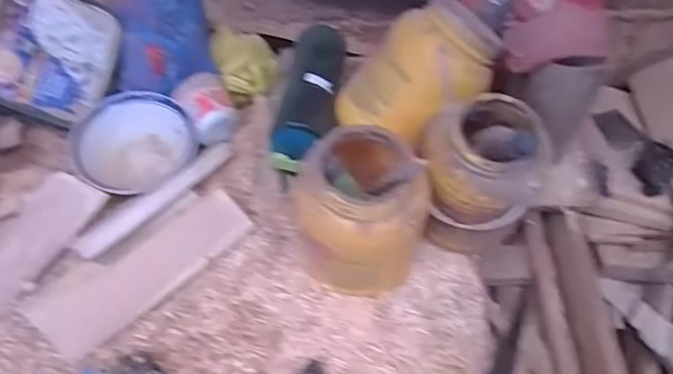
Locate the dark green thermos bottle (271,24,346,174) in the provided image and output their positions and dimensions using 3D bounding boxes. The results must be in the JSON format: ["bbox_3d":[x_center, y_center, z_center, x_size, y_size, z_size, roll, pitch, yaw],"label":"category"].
[{"bbox_3d":[-0.042,-0.131,0.843,0.090,0.100,0.249,6,51,6],"label":"dark green thermos bottle"}]

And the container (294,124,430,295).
[{"bbox_3d":[0.030,0.042,0.702,0.161,0.219,0.129,9,51,8],"label":"container"}]

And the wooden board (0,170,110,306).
[{"bbox_3d":[-0.414,0.090,0.716,0.074,0.019,0.246,41,81,-15],"label":"wooden board"}]

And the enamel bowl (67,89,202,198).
[{"bbox_3d":[-0.293,-0.061,0.806,0.164,0.096,0.152,0,51,0],"label":"enamel bowl"}]

